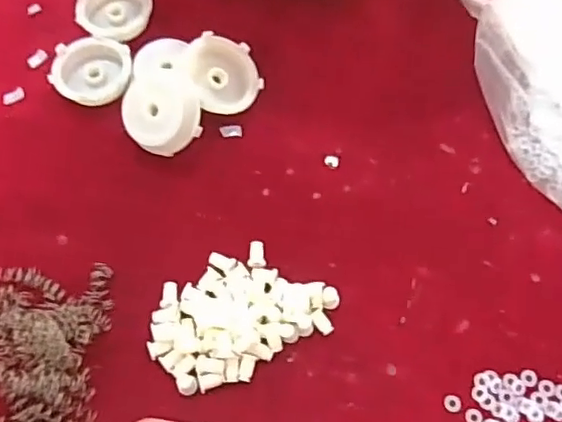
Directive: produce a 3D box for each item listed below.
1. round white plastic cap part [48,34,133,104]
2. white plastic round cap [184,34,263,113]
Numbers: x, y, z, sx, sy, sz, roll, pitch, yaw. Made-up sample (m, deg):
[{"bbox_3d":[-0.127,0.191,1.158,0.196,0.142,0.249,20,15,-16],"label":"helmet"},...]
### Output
[{"bbox_3d":[-0.144,-0.107,0.452,0.058,0.021,0.051,-4,64,-2],"label":"round white plastic cap part"},{"bbox_3d":[-0.044,-0.101,0.436,0.057,0.016,0.057,2,85,-23],"label":"white plastic round cap"}]

